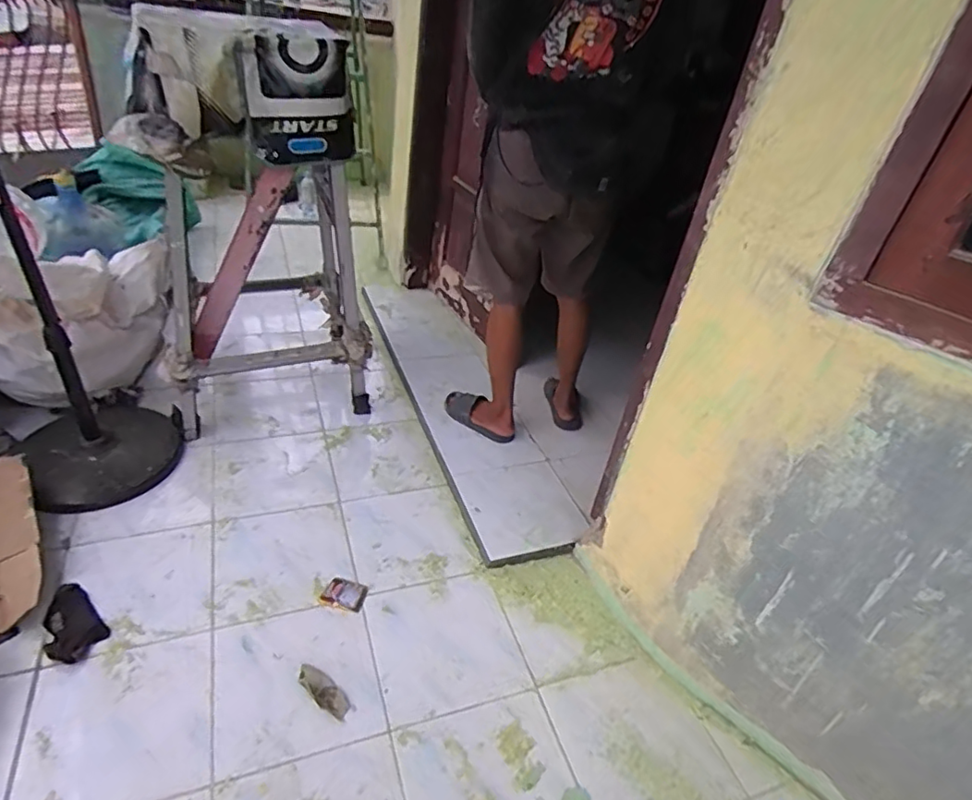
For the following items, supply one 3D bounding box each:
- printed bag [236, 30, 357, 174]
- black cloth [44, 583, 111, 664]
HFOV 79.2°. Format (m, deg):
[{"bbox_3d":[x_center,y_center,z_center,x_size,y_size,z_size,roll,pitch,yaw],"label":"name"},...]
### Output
[{"bbox_3d":[-0.419,-0.678,1.338,0.239,0.261,0.080,-13,41,-30],"label":"printed bag"},{"bbox_3d":[-0.838,0.449,1.179,0.169,0.017,0.099,31,44,28],"label":"black cloth"}]

